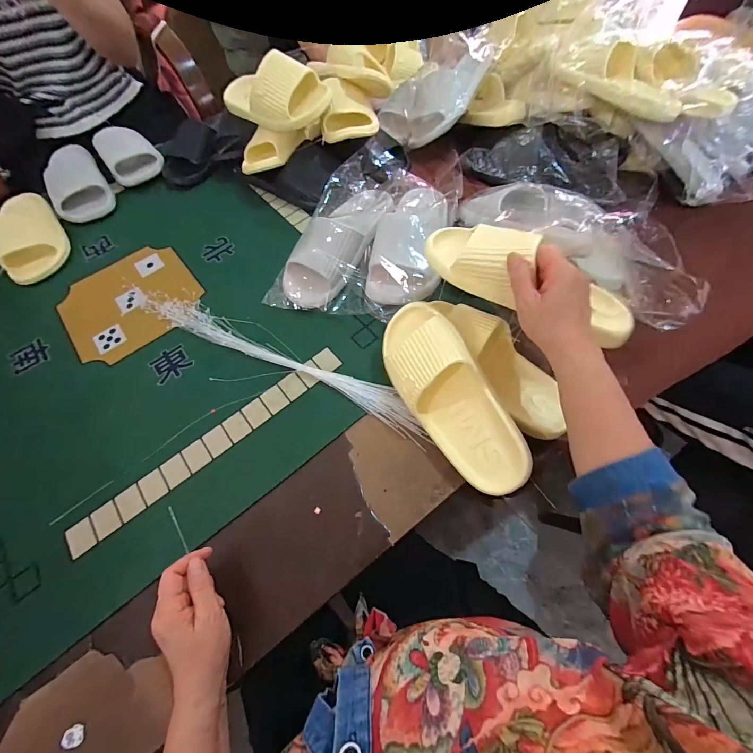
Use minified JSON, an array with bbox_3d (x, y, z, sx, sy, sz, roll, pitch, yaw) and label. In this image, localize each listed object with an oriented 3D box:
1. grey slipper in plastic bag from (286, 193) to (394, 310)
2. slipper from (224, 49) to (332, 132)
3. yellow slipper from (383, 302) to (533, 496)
[{"bbox_3d":[-0.063,-0.235,0.564,0.116,0.057,0.262,22,65,14],"label":"grey slipper in plastic bag"},{"bbox_3d":[-0.183,-0.502,0.586,0.214,0.075,0.106,40,70,22],"label":"slipper"},{"bbox_3d":[0.084,0.019,0.394,0.092,0.078,0.248,-35,74,22],"label":"yellow slipper"}]

